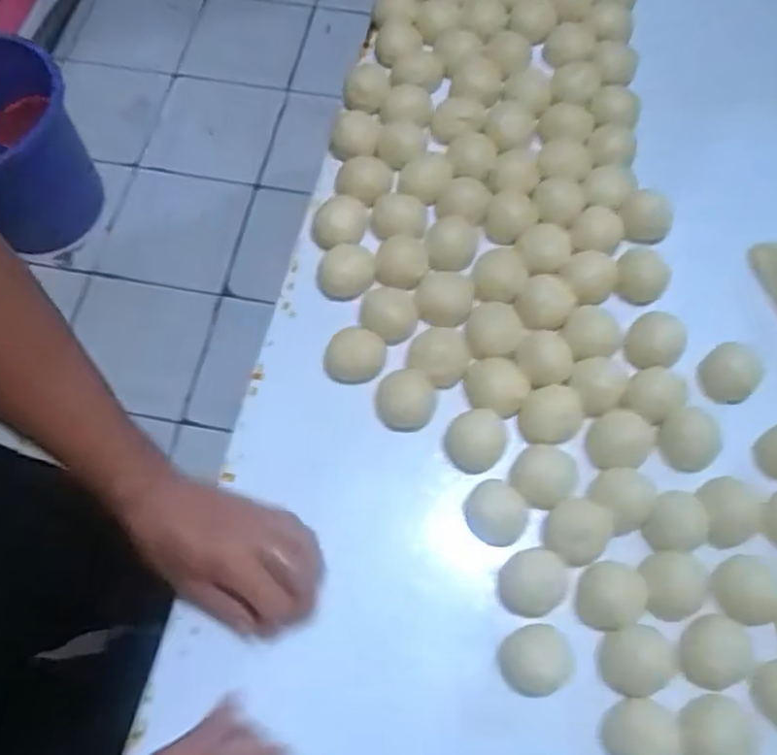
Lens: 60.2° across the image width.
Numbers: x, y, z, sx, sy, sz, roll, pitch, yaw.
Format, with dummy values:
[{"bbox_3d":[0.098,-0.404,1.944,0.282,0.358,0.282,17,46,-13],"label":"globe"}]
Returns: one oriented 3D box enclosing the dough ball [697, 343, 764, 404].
[{"bbox_3d":[0.283,-0.003,0.556,0.045,0.033,0.047,-36,70,-12],"label":"dough ball"}]

